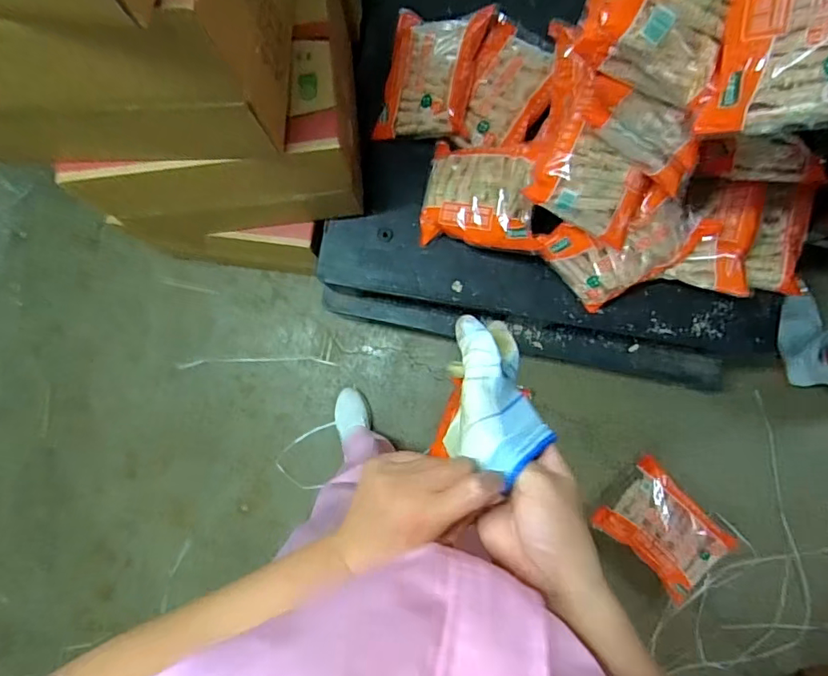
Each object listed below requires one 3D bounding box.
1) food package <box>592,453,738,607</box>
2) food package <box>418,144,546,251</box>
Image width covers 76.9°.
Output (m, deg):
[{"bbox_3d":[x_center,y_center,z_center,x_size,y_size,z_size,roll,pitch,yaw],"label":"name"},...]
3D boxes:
[{"bbox_3d":[0.671,0.511,1.373,0.309,0.066,0.225,45,88,6],"label":"food package"},{"bbox_3d":[0.145,-0.310,1.112,0.272,0.069,0.234,8,90,29],"label":"food package"}]

